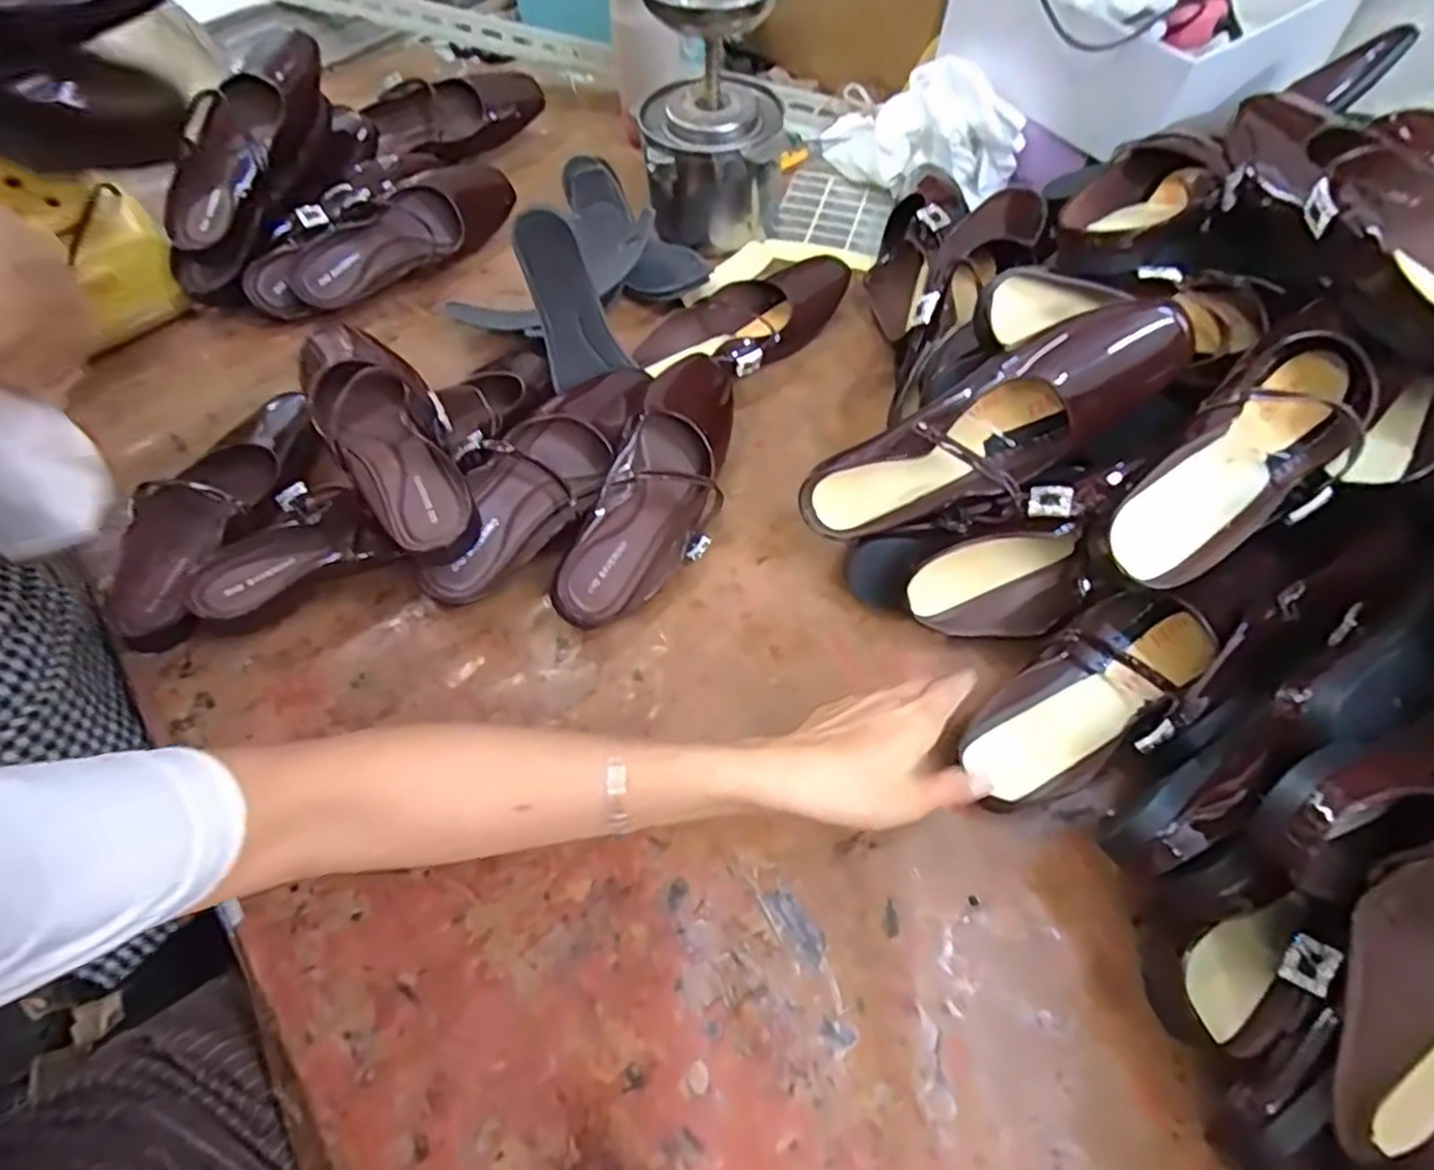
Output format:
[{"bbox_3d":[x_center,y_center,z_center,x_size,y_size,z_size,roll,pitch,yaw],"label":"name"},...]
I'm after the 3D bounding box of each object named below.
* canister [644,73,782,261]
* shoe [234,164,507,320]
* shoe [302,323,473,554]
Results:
[{"bbox_3d":[-0.003,-0.415,0.727,0.133,0.121,0.118,-5,58,1],"label":"canister"},{"bbox_3d":[-0.328,-0.346,0.730,0.280,0.065,0.069,-33,62,-16],"label":"shoe"},{"bbox_3d":[-0.238,-0.109,0.521,0.074,0.054,0.216,-35,63,-17],"label":"shoe"}]

